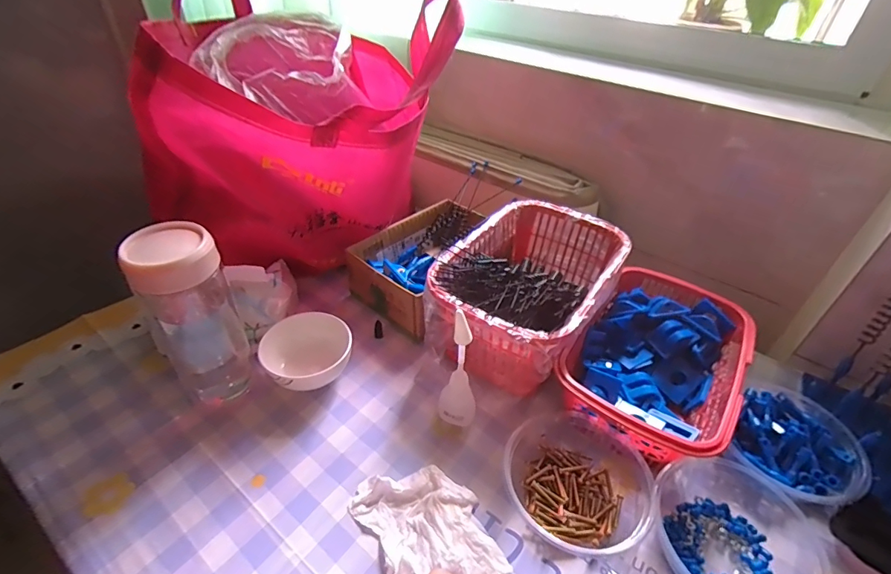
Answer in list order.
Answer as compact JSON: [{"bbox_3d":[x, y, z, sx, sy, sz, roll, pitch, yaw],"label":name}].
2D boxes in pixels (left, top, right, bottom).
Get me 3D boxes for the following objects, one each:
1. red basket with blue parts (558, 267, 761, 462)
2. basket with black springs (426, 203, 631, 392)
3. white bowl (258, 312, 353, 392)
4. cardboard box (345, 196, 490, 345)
[{"bbox_3d":[0.210,0.080,0.442,0.138,0.076,0.205,27,45,27],"label":"red basket with blue parts"},{"bbox_3d":[0.091,0.012,0.492,0.152,0.115,0.224,25,45,25],"label":"basket with black springs"},{"bbox_3d":[-0.143,0.073,0.455,0.084,0.052,0.082,1,40,-1],"label":"white bowl"},{"bbox_3d":[-0.015,-0.026,0.561,0.138,0.077,0.189,31,47,30],"label":"cardboard box"}]

